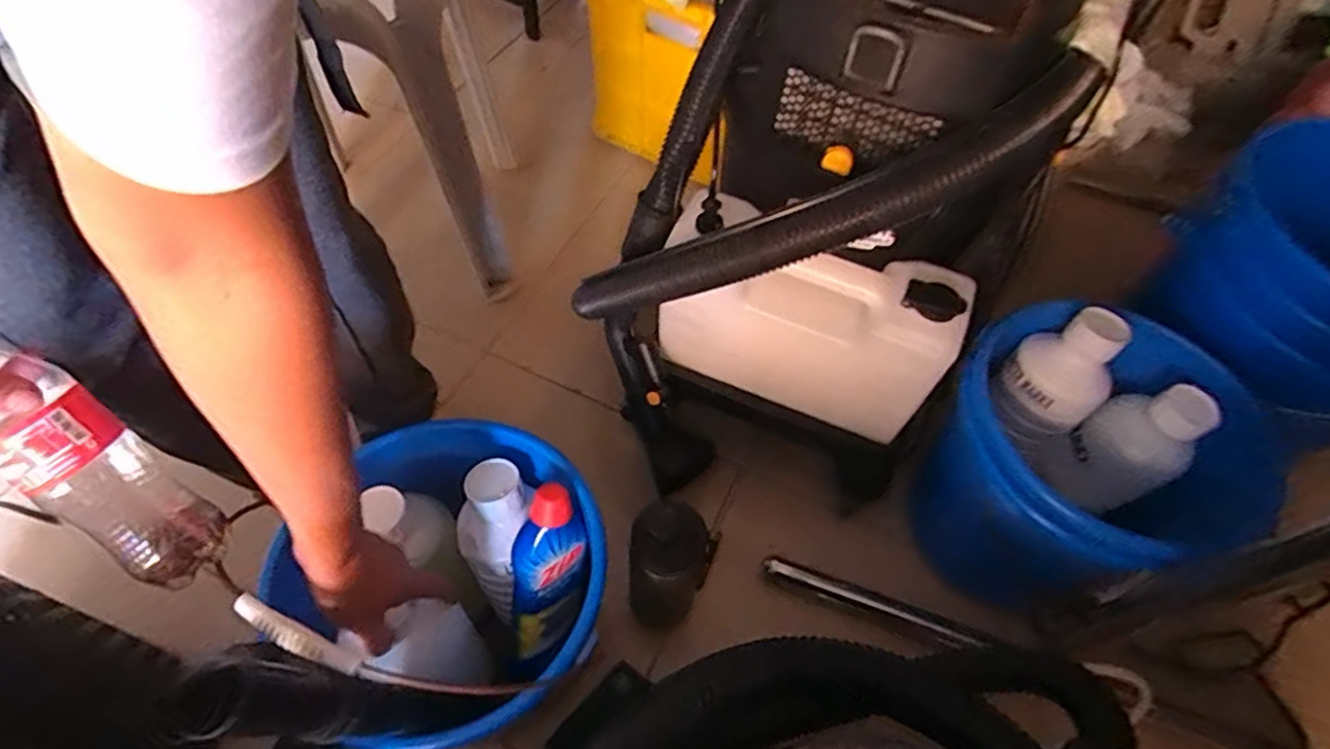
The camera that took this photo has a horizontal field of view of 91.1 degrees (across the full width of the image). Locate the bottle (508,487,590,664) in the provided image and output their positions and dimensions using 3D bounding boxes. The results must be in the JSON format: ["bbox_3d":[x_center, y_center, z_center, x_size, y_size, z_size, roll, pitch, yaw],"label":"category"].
[{"bbox_3d":[-0.104,0.177,0.579,0.060,0.184,0.051,10,31,4],"label":"bottle"}]

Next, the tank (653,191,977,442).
[{"bbox_3d":[0.141,-0.060,0.680,0.284,0.186,0.100,21,59,11],"label":"tank"}]

